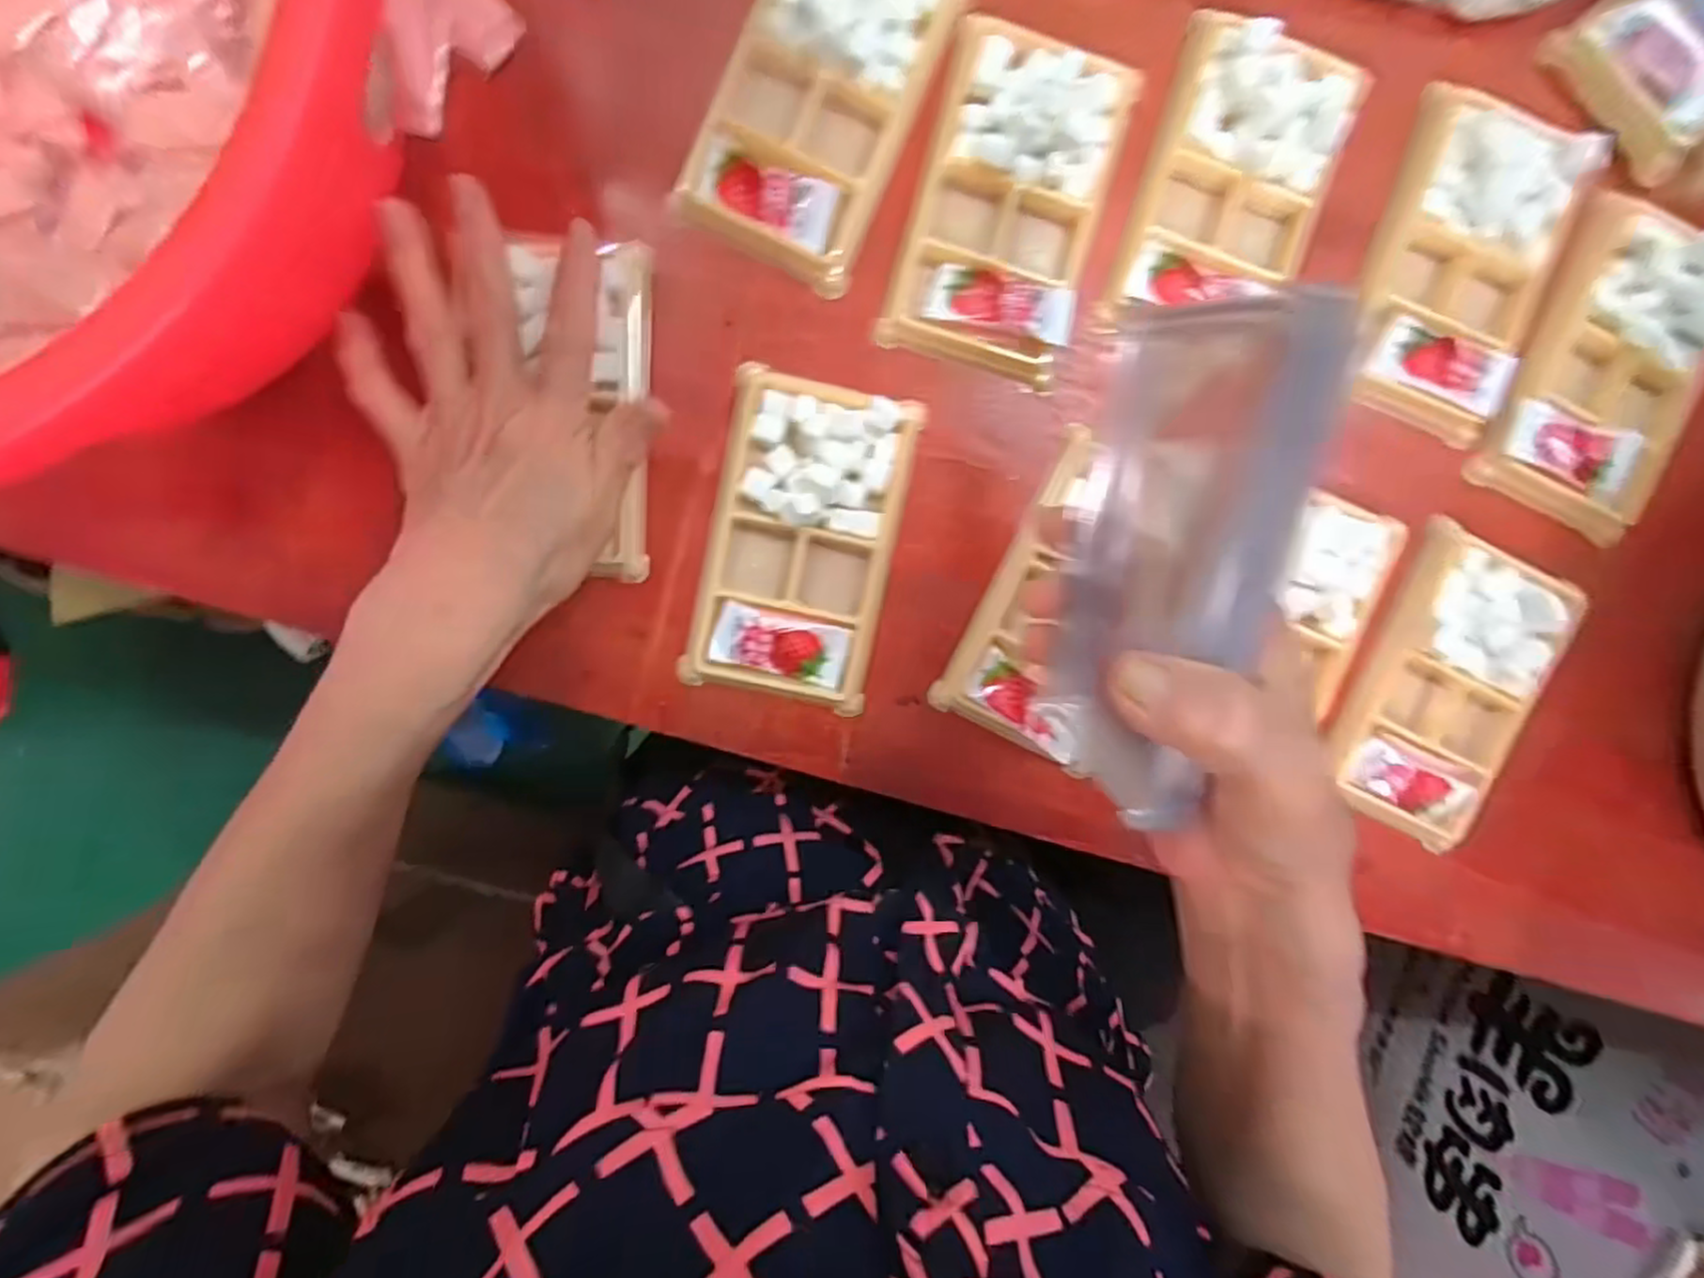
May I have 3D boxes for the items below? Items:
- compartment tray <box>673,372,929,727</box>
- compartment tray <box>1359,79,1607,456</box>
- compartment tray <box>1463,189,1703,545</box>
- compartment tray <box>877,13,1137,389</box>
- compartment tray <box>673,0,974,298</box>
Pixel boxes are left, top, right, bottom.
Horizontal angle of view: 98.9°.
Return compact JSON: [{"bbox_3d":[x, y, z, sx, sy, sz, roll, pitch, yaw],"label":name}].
[{"bbox_3d":[-0.021,-0.041,0.311,0.076,0.020,0.132,12,96,-5],"label":"compartment tray"},{"bbox_3d":[0.276,-0.166,0.329,0.081,0.020,0.134,19,95,-5],"label":"compartment tray"},{"bbox_3d":[0.343,-0.120,0.331,0.083,0.025,0.134,21,95,-5],"label":"compartment tray"},{"bbox_3d":[0.067,-0.182,0.303,0.076,0.013,0.135,16,95,-5],"label":"compartment tray"},{"bbox_3d":[-0.012,-0.220,0.296,0.074,0.015,0.132,24,95,-6],"label":"compartment tray"}]

